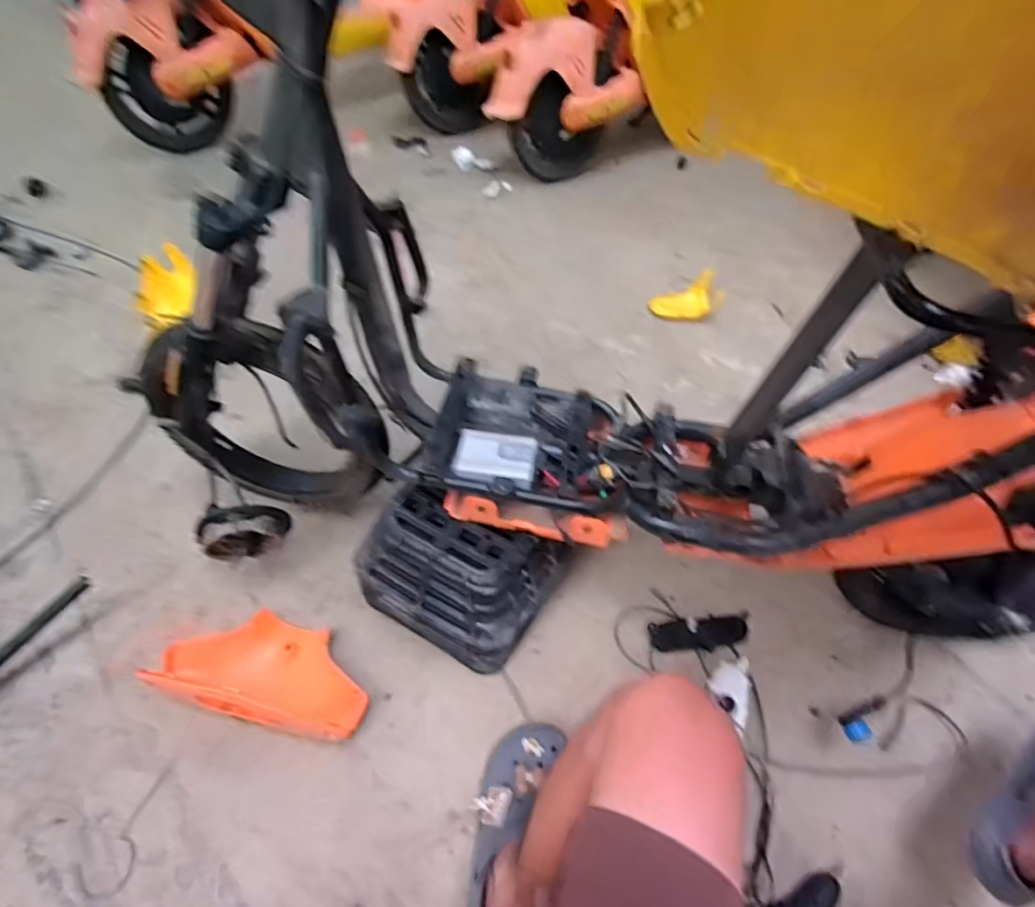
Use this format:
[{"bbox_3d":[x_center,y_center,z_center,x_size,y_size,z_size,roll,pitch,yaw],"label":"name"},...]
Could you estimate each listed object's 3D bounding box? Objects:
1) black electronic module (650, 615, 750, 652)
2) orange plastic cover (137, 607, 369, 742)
[{"bbox_3d":[0.285,0.285,0.901,0.149,0.028,0.048,-2,51,-7],"label":"black electronic module"},{"bbox_3d":[-0.347,0.300,0.809,0.296,0.098,0.151,15,52,7],"label":"orange plastic cover"}]

